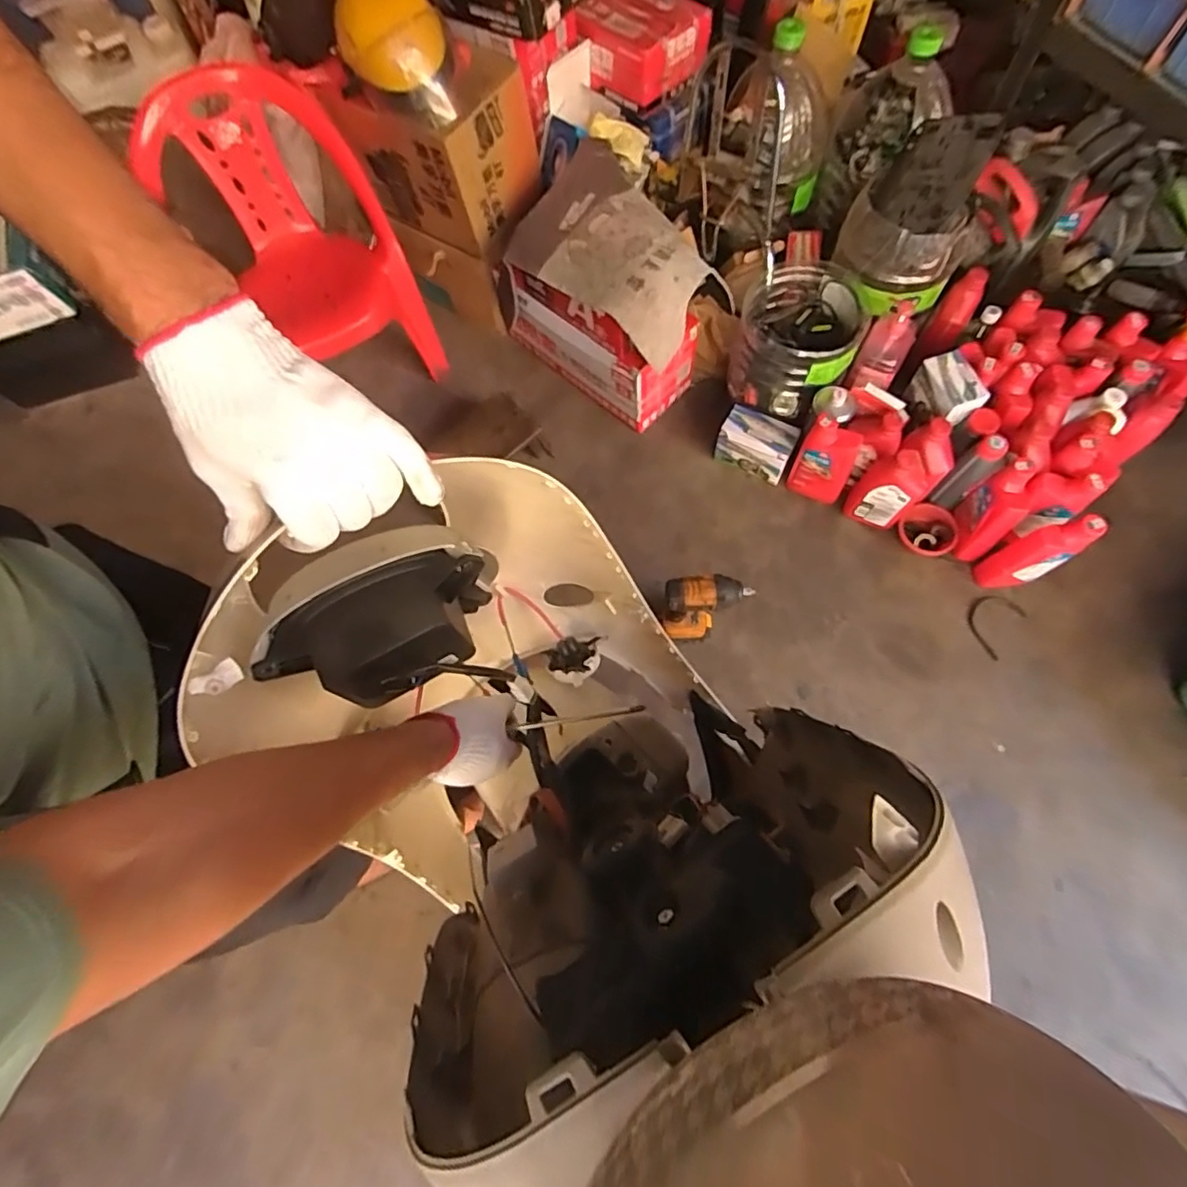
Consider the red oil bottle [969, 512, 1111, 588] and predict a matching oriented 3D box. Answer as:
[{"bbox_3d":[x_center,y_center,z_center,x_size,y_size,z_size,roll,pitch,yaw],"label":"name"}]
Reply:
[{"bbox_3d":[0.854,-0.076,1.157,0.116,0.221,0.083,-22,69,-4],"label":"red oil bottle"}]

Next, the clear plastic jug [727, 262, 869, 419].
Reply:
[{"bbox_3d":[0.424,-0.544,1.266,0.241,0.187,0.244,-1,69,4],"label":"clear plastic jug"}]

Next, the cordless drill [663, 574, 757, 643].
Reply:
[{"bbox_3d":[0.208,0.030,1.122,0.161,0.209,0.070,-6,69,2],"label":"cordless drill"}]

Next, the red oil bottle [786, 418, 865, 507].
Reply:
[{"bbox_3d":[0.483,-0.277,1.246,0.118,0.213,0.058,18,72,11],"label":"red oil bottle"}]

